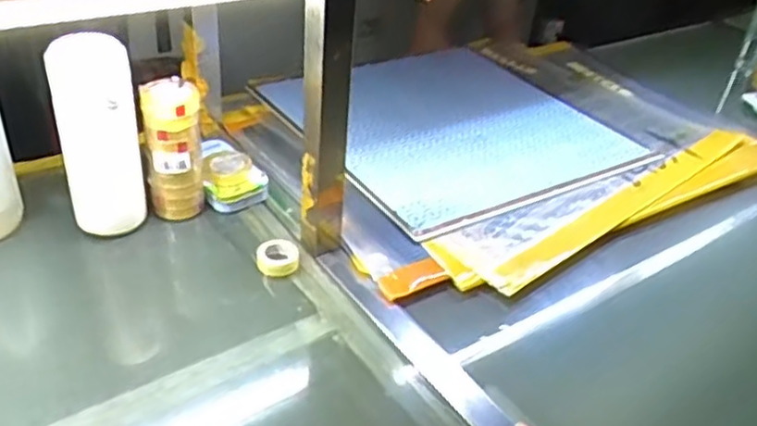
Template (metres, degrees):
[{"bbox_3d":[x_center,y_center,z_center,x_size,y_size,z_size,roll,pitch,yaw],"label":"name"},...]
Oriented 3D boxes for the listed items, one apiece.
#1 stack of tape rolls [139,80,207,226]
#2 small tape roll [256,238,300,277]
[{"bbox_3d":[-0.191,-0.057,0.655,0.052,0.126,0.047,-1,37,-12],"label":"stack of tape rolls"},{"bbox_3d":[-0.096,0.043,0.664,0.040,0.017,0.039,5,36,-4],"label":"small tape roll"}]

